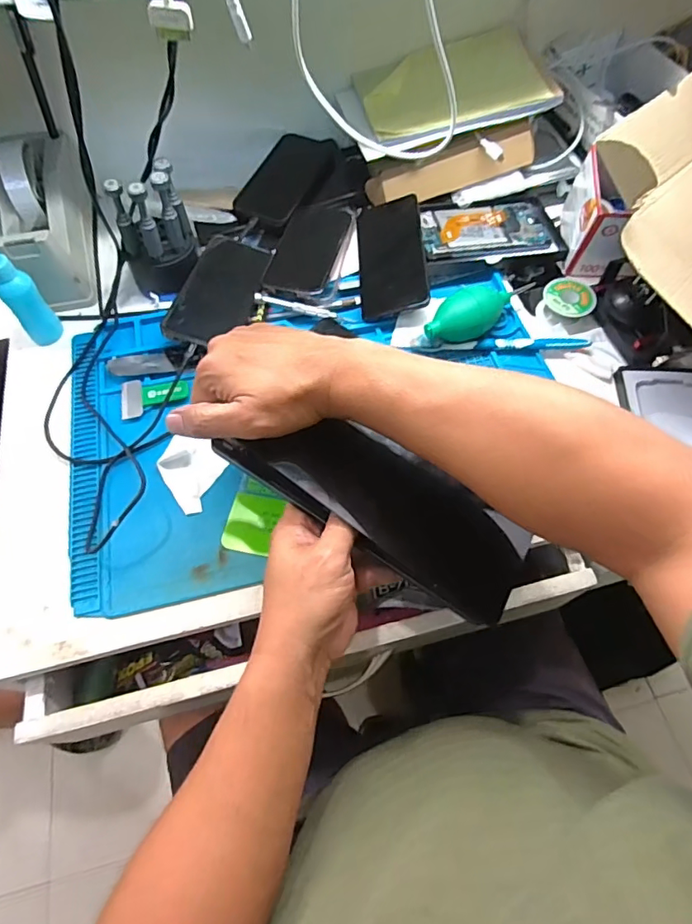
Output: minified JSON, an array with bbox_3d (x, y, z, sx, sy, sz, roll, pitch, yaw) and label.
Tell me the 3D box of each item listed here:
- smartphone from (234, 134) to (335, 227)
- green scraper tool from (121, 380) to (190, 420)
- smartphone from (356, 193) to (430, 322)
[{"bbox_3d":[-0.077,-0.364,0.646,0.076,0.013,0.165,24,67,2],"label":"smartphone"},{"bbox_3d":[-0.190,-0.066,0.502,0.065,0.004,0.043,-9,62,-4],"label":"green scraper tool"},{"bbox_3d":[0.051,-0.236,0.572,0.076,0.010,0.168,-11,63,19],"label":"smartphone"}]

